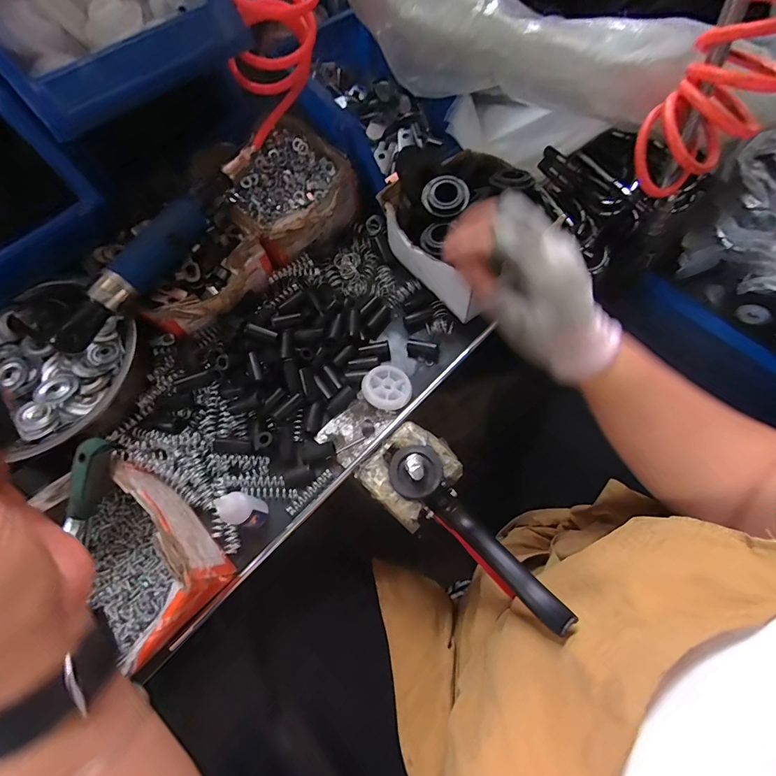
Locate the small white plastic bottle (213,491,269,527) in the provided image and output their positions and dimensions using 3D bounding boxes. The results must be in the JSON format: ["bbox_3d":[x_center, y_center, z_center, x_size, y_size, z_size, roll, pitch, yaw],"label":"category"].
[{"bbox_3d":[-0.122,0.104,0.331,0.021,0.063,0.024,14,68,7],"label":"small white plastic bottle"}]

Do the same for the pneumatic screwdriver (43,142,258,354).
[{"bbox_3d":[-0.214,-0.143,0.369,0.037,0.034,0.260,24,70,11],"label":"pneumatic screwdriver"}]

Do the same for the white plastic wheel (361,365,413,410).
[{"bbox_3d":[-0.001,0.000,0.395,0.046,0.019,0.047,-1,67,1],"label":"white plastic wheel"}]

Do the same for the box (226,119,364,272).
[{"bbox_3d":[-0.125,-0.232,0.462,0.143,0.059,0.156,-42,72,-15],"label":"box"}]

